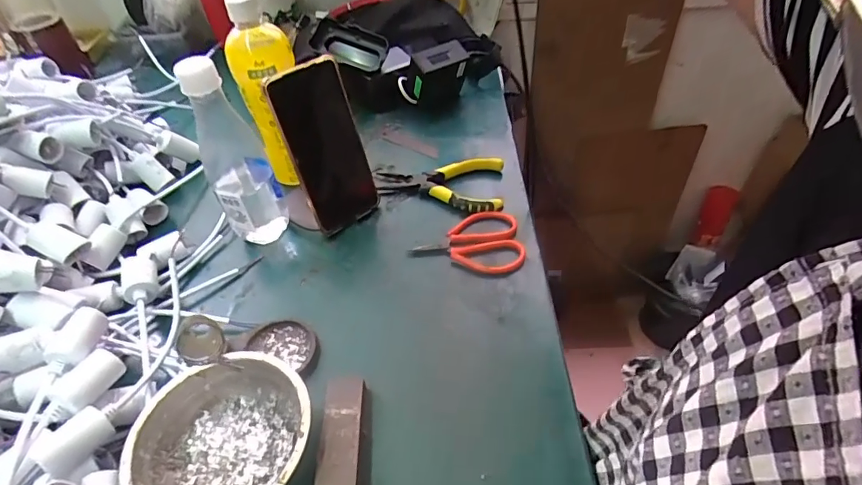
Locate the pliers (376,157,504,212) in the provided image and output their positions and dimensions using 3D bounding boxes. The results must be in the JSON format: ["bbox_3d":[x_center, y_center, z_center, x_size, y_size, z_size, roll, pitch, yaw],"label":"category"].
[{"bbox_3d":[0.008,-0.066,0.546,0.143,0.026,0.076,2,47,7],"label":"pliers"}]

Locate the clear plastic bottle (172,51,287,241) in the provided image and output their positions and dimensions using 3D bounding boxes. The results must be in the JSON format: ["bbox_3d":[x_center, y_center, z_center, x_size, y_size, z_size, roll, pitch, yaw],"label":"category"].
[{"bbox_3d":[-0.197,-0.087,0.473,0.063,0.195,0.067,-23,51,-14],"label":"clear plastic bottle"}]

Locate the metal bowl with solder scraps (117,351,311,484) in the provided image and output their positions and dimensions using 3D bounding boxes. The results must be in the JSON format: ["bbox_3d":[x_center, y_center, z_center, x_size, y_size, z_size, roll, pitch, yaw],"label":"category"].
[{"bbox_3d":[-0.152,0.146,0.351,0.126,0.040,0.125,-2,46,3],"label":"metal bowl with solder scraps"}]

